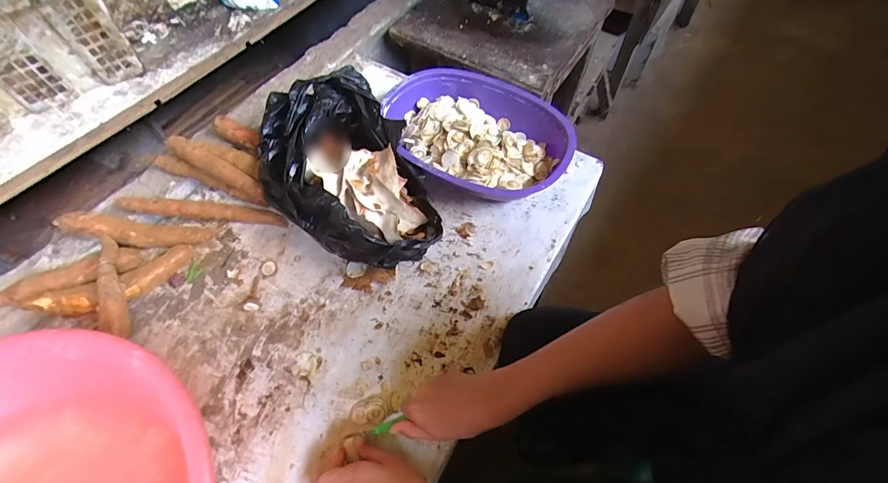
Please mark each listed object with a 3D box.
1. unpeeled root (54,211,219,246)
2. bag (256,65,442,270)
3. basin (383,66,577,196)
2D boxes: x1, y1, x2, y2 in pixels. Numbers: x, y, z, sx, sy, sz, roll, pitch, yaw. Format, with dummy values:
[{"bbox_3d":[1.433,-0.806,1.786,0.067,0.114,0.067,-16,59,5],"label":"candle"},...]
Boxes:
[{"bbox_3d":[-0.438,-0.016,0.561,0.193,0.026,0.033,7,59,-12],"label":"unpeeled root"},{"bbox_3d":[-0.146,-0.094,0.565,0.208,0.112,0.301,-19,61,-11],"label":"bag"},{"bbox_3d":[0.046,-0.163,0.628,0.294,0.079,0.217,24,63,14],"label":"basin"}]

